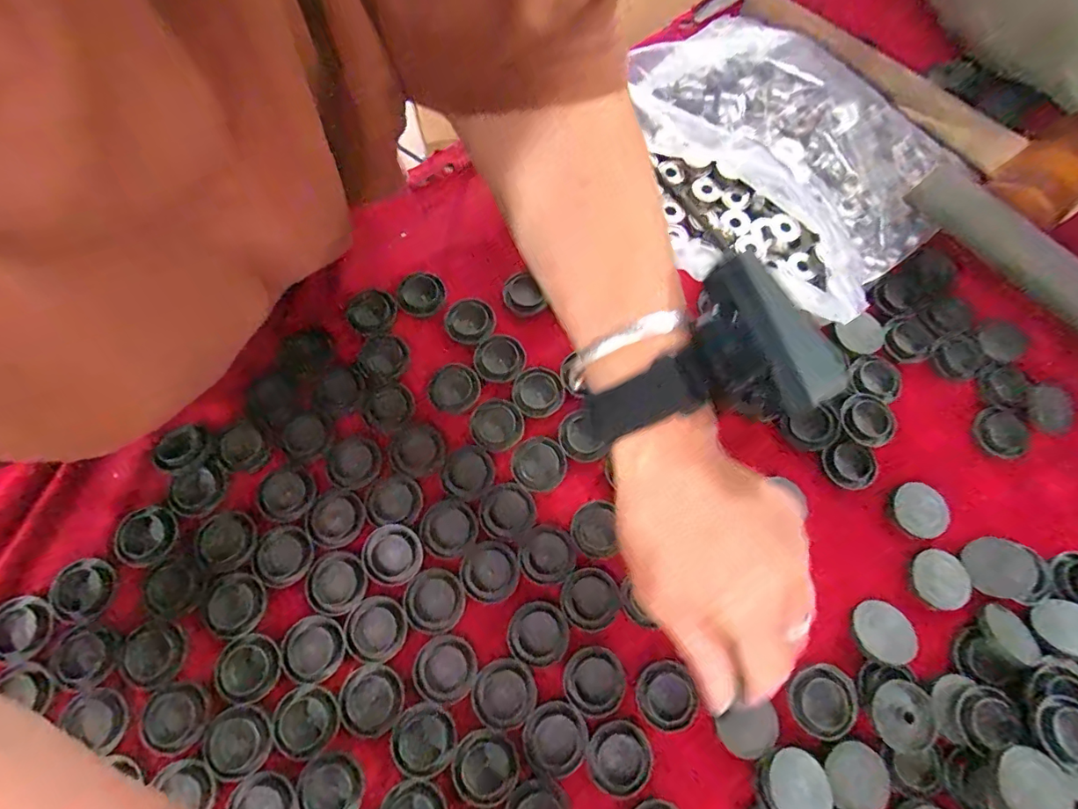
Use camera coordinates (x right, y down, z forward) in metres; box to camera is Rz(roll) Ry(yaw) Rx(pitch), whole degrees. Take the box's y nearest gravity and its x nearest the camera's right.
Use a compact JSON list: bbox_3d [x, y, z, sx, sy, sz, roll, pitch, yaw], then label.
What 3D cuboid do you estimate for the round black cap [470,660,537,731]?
[{"bbox_3d":[-0.019,0.153,0.268,0.032,0.004,0.032,0,71,-1],"label":"round black cap"}]

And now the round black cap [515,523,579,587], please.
[{"bbox_3d":[0.004,0.087,0.295,0.033,0.005,0.032,43,75,12],"label":"round black cap"}]

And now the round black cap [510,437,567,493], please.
[{"bbox_3d":[0.000,0.036,0.308,0.032,0.004,0.032,0,71,-1],"label":"round black cap"}]

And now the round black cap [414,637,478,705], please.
[{"bbox_3d":[-0.050,0.141,0.270,0.032,0.004,0.032,0,71,-1],"label":"round black cap"}]

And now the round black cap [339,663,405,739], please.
[{"bbox_3d":[-0.088,0.155,0.265,0.032,0.004,0.032,0,71,-1],"label":"round black cap"}]

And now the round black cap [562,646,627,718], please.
[{"bbox_3d":[0.030,0.148,0.272,0.032,0.004,0.032,0,71,-1],"label":"round black cap"}]

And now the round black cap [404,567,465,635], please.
[{"bbox_3d":[-0.058,0.109,0.281,0.032,0.004,0.033,0,71,-1],"label":"round black cap"}]

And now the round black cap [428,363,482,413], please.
[{"bbox_3d":[-0.054,-0.011,0.325,0.032,0.004,0.031,0,71,-1],"label":"round black cap"}]

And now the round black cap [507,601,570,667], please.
[{"bbox_3d":[0.000,0.126,0.280,0.033,0.004,0.031,0,71,-1],"label":"round black cap"}]

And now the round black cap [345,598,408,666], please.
[{"bbox_3d":[-0.089,0.122,0.276,0.033,0.004,0.032,0,71,-1],"label":"round black cap"}]

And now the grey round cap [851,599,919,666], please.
[{"bbox_3d":[0.192,0.127,0.284,0.032,0.008,0.030,0,71,-1],"label":"grey round cap"}]

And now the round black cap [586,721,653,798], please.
[{"bbox_3d":[0.042,0.182,0.260,0.032,0.004,0.032,0,71,-1],"label":"round black cap"}]

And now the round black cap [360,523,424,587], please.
[{"bbox_3d":[-0.083,0.085,0.288,0.032,0.004,0.034,0,71,-1],"label":"round black cap"}]

